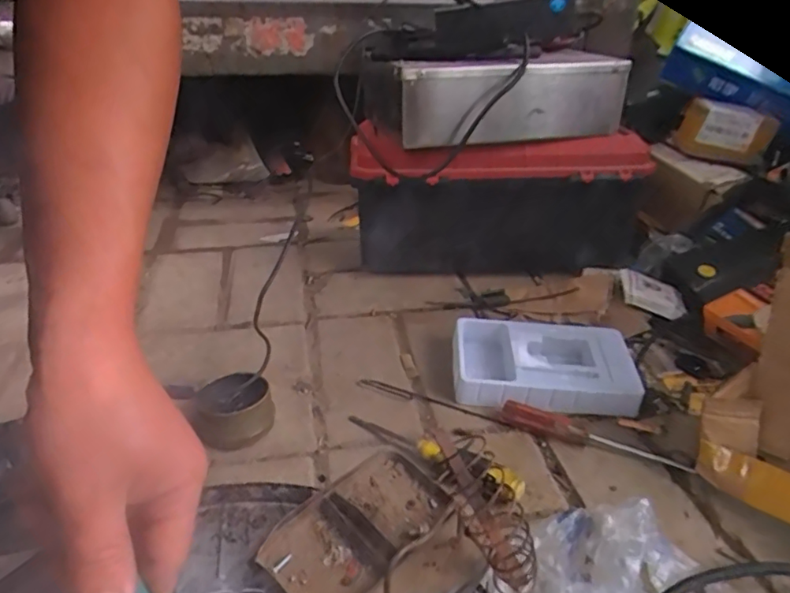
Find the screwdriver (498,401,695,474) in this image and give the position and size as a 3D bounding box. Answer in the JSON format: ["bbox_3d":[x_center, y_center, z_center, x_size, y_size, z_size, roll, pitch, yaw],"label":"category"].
[{"bbox_3d":[0.176,0.125,0.508,0.161,0.015,0.022,11,33,16],"label":"screwdriver"}]

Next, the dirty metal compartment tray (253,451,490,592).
[{"bbox_3d":[-0.012,0.145,0.327,0.113,0.030,0.105,-24,39,-35],"label":"dirty metal compartment tray"}]

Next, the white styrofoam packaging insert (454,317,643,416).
[{"bbox_3d":[0.150,0.071,0.584,0.177,0.036,0.114,2,31,1],"label":"white styrofoam packaging insert"}]

